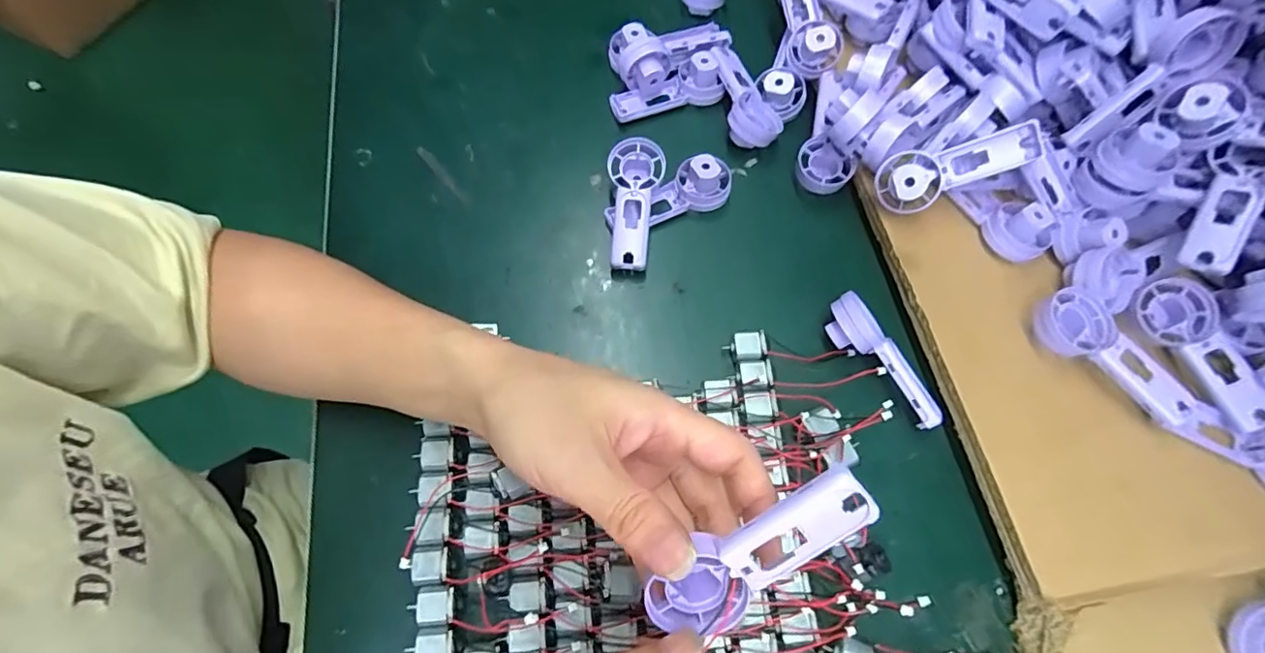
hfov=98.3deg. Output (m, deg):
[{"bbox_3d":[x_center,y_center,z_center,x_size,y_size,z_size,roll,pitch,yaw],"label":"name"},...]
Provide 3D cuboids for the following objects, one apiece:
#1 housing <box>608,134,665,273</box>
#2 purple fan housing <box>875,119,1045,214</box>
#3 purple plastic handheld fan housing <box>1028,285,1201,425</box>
[{"bbox_3d":[0.002,-0.084,0.383,0.038,0.029,0.096,3,66,-1],"label":"housing"},{"bbox_3d":[0.206,-0.103,0.350,0.091,0.026,0.035,-17,67,11],"label":"purple fan housing"},{"bbox_3d":[0.276,0.020,0.321,0.041,0.023,0.092,-33,73,-14],"label":"purple plastic handheld fan housing"}]

